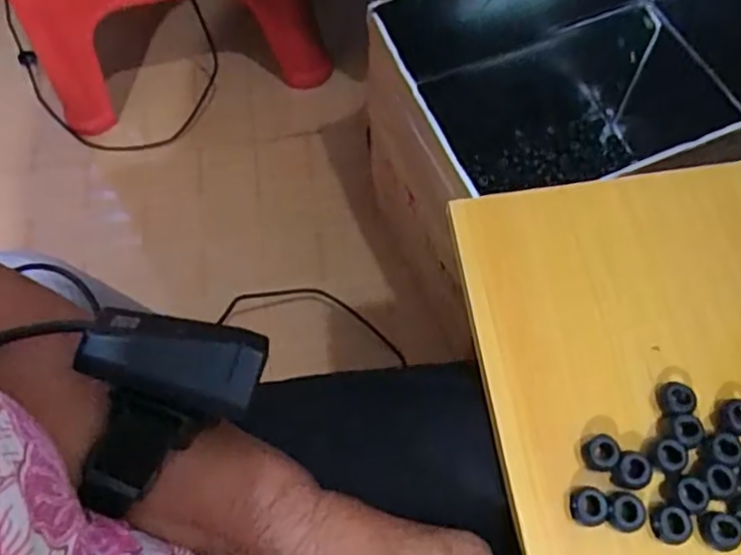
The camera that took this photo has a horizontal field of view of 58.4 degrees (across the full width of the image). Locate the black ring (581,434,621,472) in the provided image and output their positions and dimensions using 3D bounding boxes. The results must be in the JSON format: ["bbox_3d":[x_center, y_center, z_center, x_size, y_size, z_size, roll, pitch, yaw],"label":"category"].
[{"bbox_3d":[0.110,0.084,0.317,0.016,0.012,0.016,-1,67,2],"label":"black ring"}]

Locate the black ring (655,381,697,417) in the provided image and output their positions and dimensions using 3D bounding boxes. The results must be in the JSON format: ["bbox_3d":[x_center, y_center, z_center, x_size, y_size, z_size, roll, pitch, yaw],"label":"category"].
[{"bbox_3d":[0.151,0.060,0.327,0.016,0.009,0.017,-1,67,2],"label":"black ring"}]

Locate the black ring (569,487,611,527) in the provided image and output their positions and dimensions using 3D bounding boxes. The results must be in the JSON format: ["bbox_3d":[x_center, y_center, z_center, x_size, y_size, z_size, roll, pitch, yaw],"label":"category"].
[{"bbox_3d":[0.102,0.107,0.308,0.015,0.010,0.017,-8,67,-1],"label":"black ring"}]

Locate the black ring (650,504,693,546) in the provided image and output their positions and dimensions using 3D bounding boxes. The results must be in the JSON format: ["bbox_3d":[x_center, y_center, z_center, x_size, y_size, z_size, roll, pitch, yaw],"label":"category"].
[{"bbox_3d":[0.138,0.113,0.302,0.017,0.007,0.017,-1,67,2],"label":"black ring"}]

